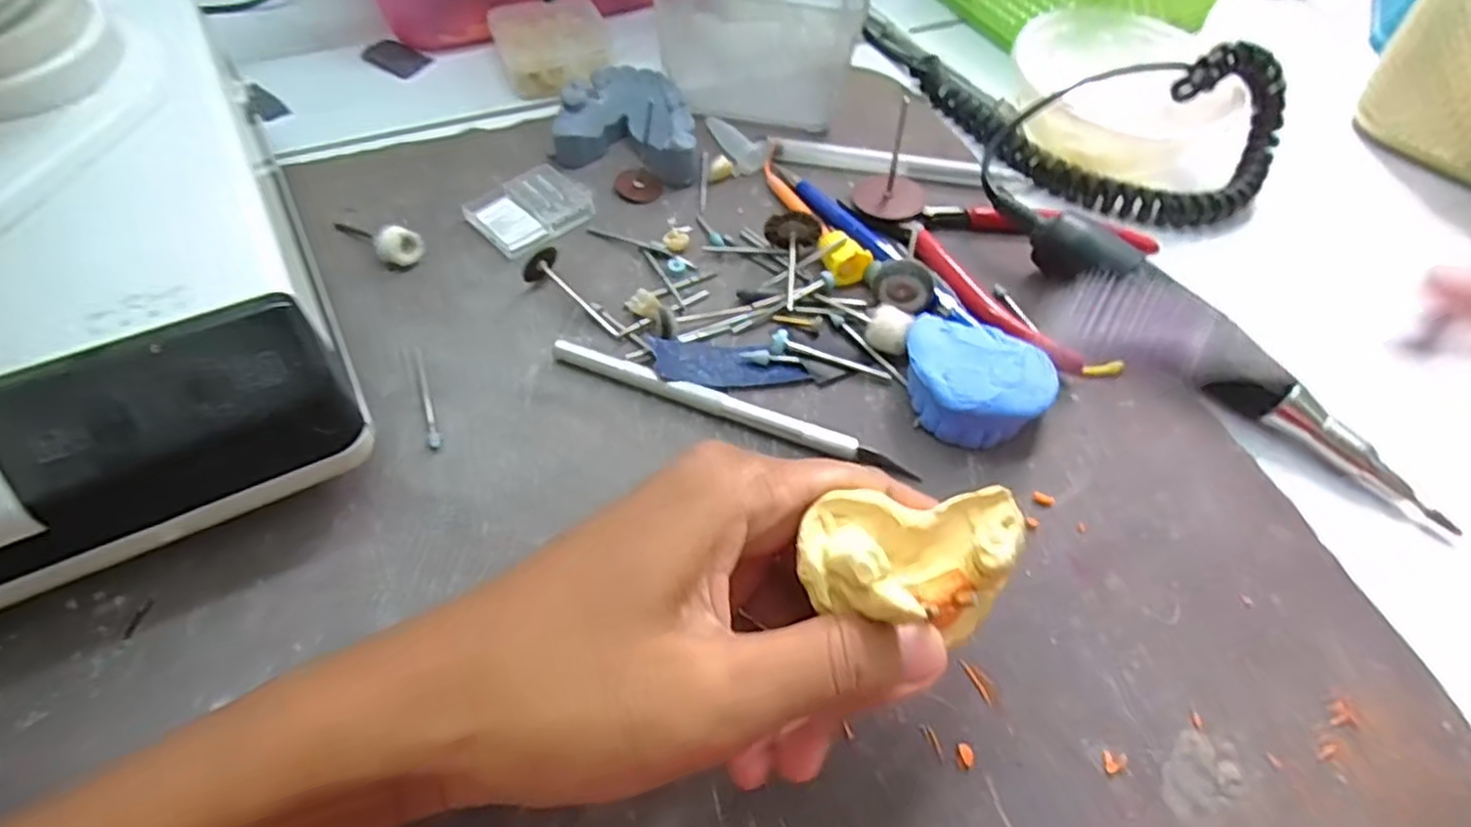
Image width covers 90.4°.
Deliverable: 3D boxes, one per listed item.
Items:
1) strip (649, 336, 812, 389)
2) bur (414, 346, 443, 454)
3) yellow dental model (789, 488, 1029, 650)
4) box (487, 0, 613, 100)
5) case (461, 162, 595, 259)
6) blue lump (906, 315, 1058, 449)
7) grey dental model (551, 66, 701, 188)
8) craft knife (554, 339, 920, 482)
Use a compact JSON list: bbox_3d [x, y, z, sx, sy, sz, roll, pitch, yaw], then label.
[{"bbox_3d":[-0.002,-0.020,0.273,0.055,0.005,0.022,-1,53,-16],"label":"strip"},{"bbox_3d":[-0.109,-0.007,0.255,0.005,0.004,0.045,-17,59,-16],"label":"bur"},{"bbox_3d":[0.044,0.035,0.173,0.055,0.027,0.032,-1,56,-6],"label":"yellow dental model"},{"bbox_3d":[-0.092,-0.187,0.371,0.054,0.019,0.055,-18,60,-17],"label":"box"},{"bbox_3d":[-0.086,-0.088,0.312,0.036,0.007,0.049,41,62,21],"label":"case"},{"bbox_3d":[0.084,-0.012,0.265,0.053,0.024,0.042,39,61,20],"label":"blue lump"},{"bbox_3d":[-0.047,-0.134,0.335,0.064,0.023,0.053,8,56,0],"label":"grey dental model"},{"bbox_3d":[-0.002,-0.003,0.261,0.134,0.007,0.009,20,57,8],"label":"craft knife"}]

